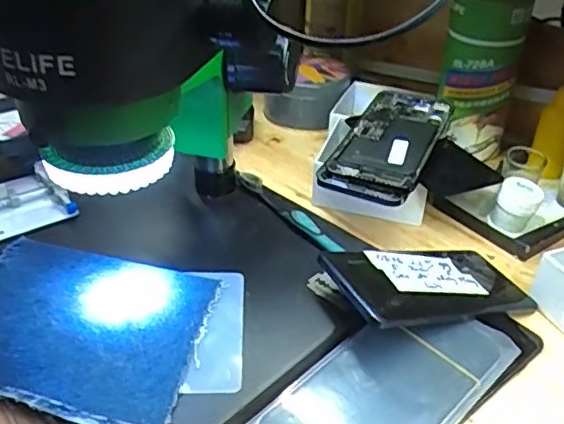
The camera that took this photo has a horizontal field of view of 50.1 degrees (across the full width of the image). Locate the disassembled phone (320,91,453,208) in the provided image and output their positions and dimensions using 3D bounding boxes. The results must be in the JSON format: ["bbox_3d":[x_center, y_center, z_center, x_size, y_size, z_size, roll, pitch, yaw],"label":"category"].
[{"bbox_3d":[0.097,-0.066,0.544,0.082,0.017,0.165,15,44,17],"label":"disassembled phone"}]

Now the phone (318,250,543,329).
[{"bbox_3d":[0.110,0.052,0.434,0.163,0.010,0.072,3,31,-31],"label":"phone"}]

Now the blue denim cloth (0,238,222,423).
[{"bbox_3d":[-0.136,0.076,0.399,0.168,0.013,0.131,10,39,10],"label":"blue denim cloth"}]

